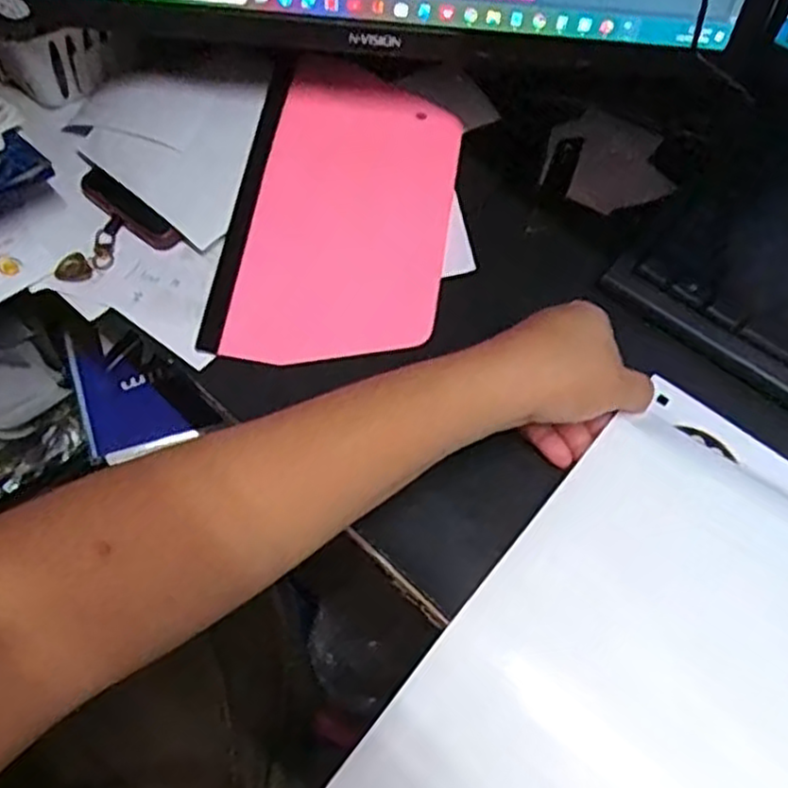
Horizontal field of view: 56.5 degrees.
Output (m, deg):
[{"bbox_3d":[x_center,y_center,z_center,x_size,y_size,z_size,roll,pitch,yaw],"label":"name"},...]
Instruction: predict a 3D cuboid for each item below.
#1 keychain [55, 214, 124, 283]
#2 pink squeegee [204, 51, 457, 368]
[{"bbox_3d":[-0.180,-0.085,0.444,0.020,0.012,0.051,36,61,18],"label":"keychain"},{"bbox_3d":[-0.030,-0.115,0.460,0.128,0.007,0.215,12,68,-4],"label":"pink squeegee"}]

